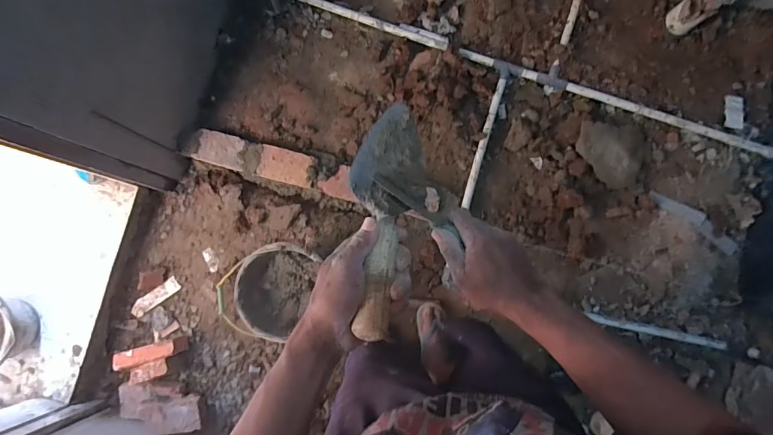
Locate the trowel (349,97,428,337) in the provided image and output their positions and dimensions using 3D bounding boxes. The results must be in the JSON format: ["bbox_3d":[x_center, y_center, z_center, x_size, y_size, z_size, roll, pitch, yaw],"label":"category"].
[{"bbox_3d":[0.000,-0.009,0.478,0.086,0.050,0.295,2,51,4],"label":"trowel"}]

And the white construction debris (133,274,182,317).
[{"bbox_3d":[-0.783,0.268,1.440,0.172,0.021,0.048,-36,82,-1],"label":"white construction debris"}]

